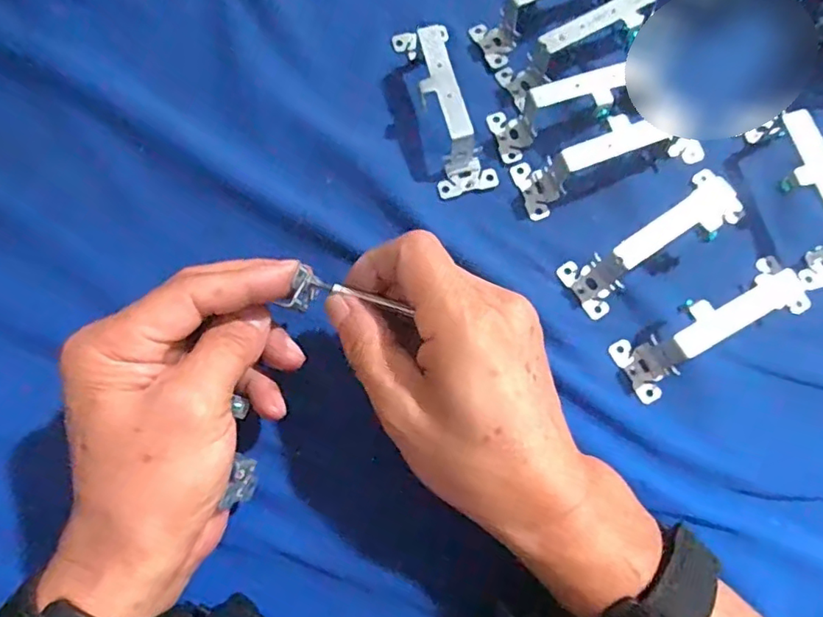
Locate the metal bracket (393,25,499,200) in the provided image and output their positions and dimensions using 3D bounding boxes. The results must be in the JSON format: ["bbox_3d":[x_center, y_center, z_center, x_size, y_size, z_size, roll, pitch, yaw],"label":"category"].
[{"bbox_3d":[0.018,-0.117,0.312,0.031,0.028,0.106,-14,76,-4],"label":"metal bracket"}]

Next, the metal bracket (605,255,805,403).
[{"bbox_3d":[0.154,0.007,0.280,0.103,0.029,0.032,-28,77,-7],"label":"metal bracket"}]

